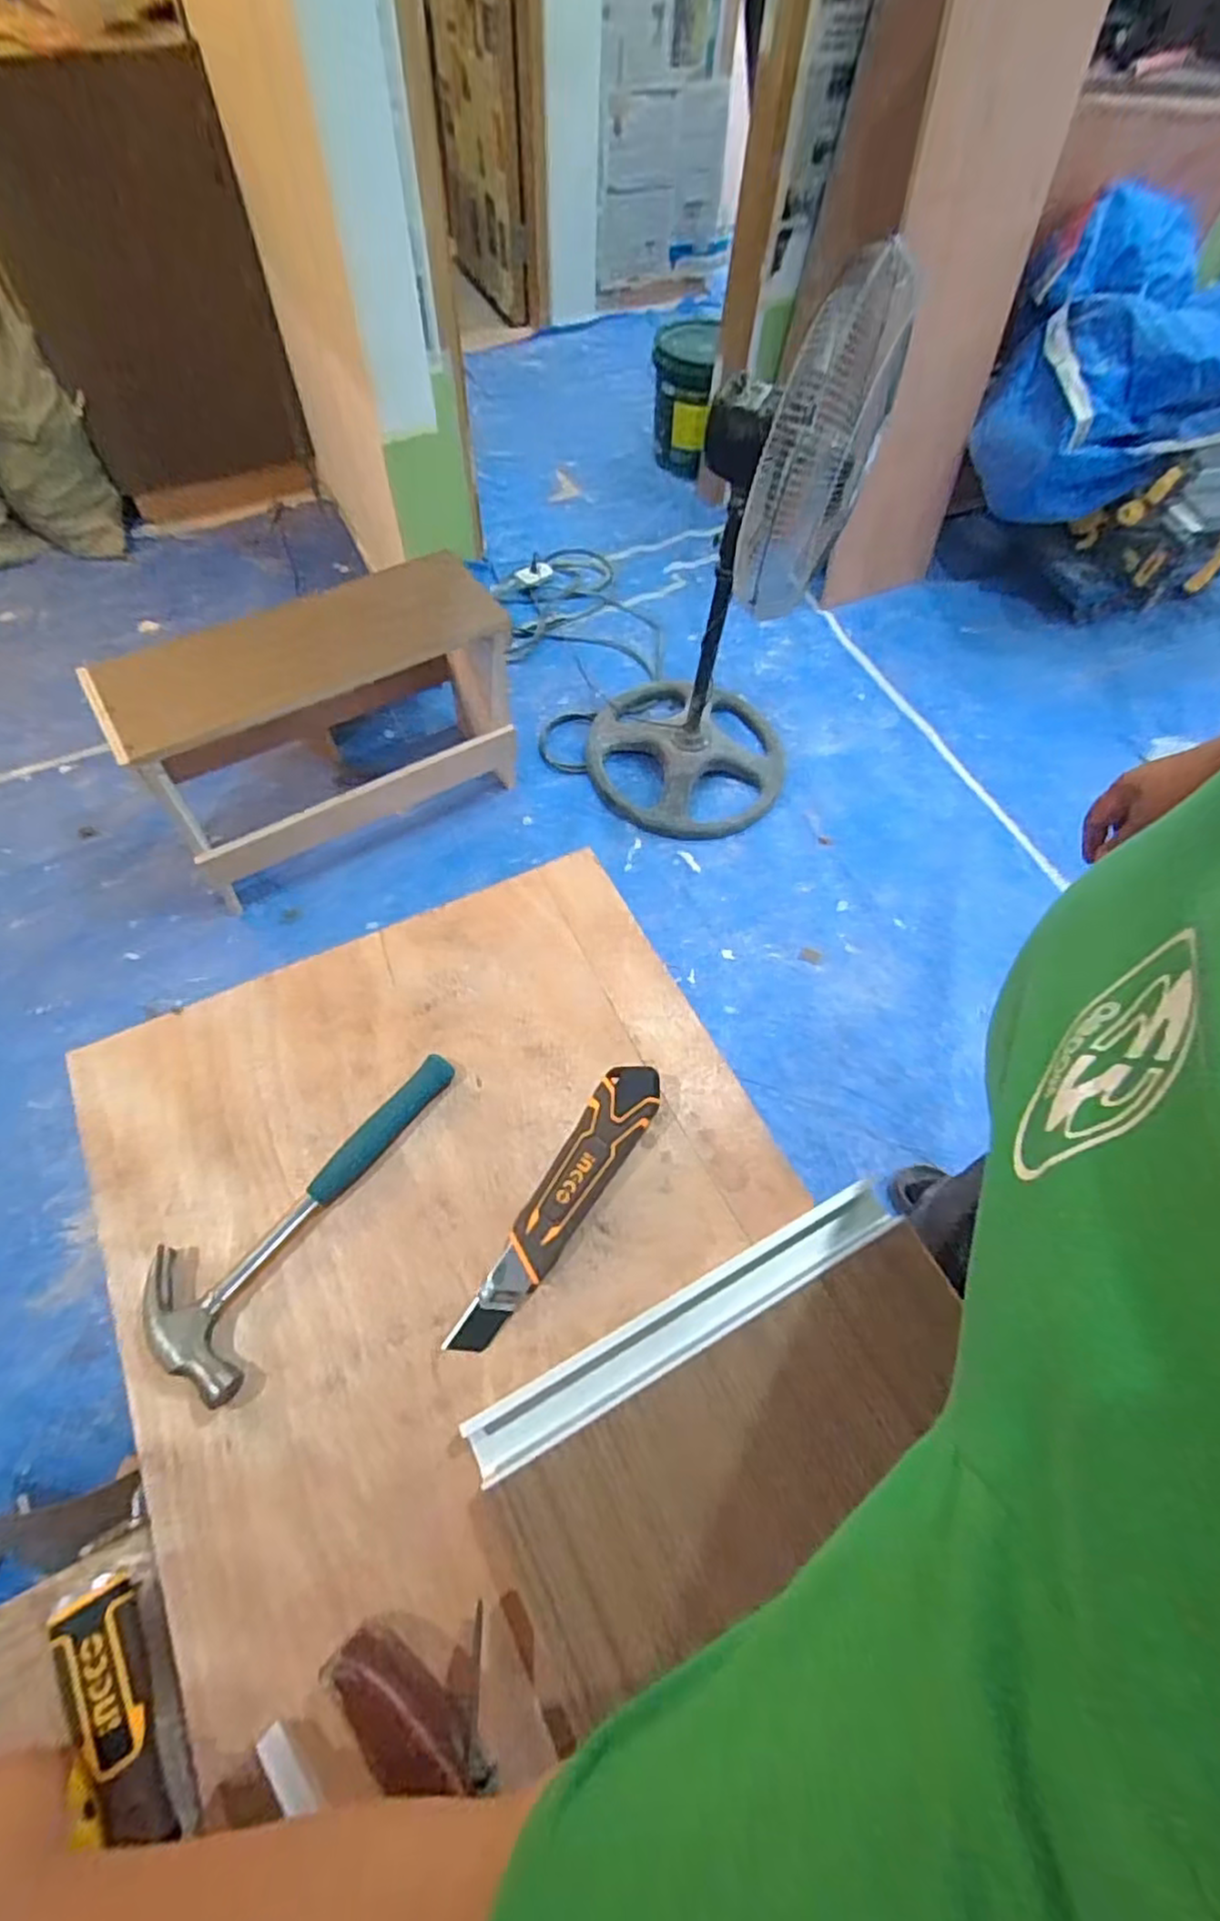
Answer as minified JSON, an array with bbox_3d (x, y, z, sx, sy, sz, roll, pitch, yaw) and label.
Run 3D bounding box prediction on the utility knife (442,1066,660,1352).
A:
[{"bbox_3d":[-0.037,0.167,0.498,0.047,0.030,0.217,33,64,16],"label":"utility knife"}]

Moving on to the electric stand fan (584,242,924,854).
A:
[{"bbox_3d":[0.199,-0.721,1.338,0.437,0.932,0.464,13,62,4],"label":"electric stand fan"}]

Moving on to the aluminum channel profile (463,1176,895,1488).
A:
[{"bbox_3d":[0.058,0.236,0.469,0.311,0.017,0.035,-24,63,-16],"label":"aluminum channel profile"}]

